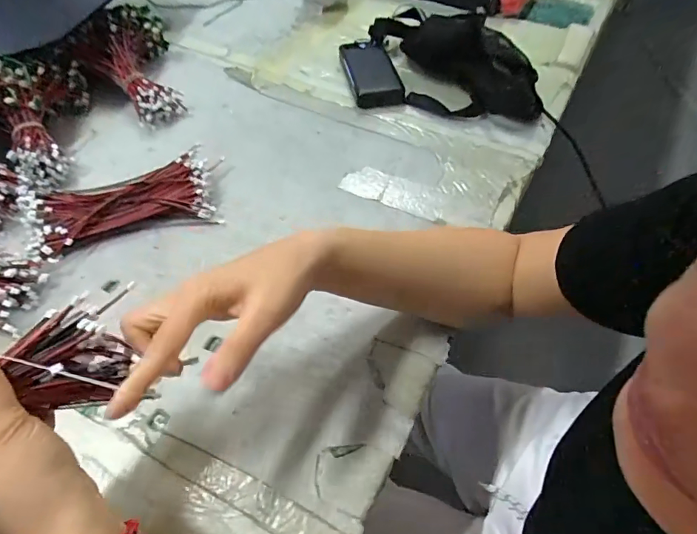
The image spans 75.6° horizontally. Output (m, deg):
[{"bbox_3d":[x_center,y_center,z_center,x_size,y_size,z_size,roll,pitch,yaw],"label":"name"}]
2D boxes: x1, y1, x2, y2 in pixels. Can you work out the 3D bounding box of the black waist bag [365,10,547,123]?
[{"bbox_3d":[0.164,-0.333,0.715,0.184,0.065,0.291,-13,55,-7],"label":"black waist bag"}]

